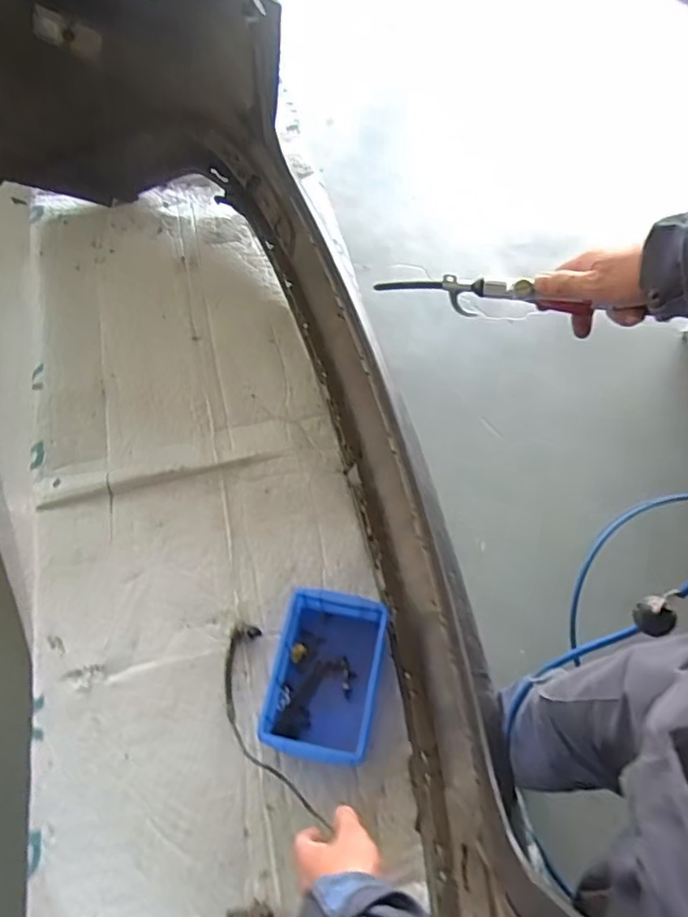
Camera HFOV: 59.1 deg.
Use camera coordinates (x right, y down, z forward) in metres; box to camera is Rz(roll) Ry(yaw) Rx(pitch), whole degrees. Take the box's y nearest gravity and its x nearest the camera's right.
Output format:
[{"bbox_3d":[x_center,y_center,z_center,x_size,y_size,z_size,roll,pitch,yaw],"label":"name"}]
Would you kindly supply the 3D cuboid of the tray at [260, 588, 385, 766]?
[{"bbox_3d":[-0.025,0.287,0.810,0.140,0.053,0.202,11,62,5],"label":"tray"}]

